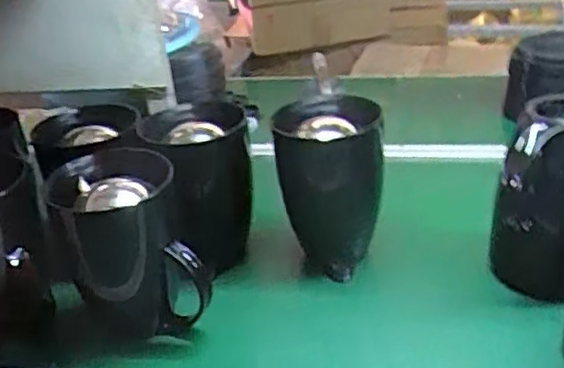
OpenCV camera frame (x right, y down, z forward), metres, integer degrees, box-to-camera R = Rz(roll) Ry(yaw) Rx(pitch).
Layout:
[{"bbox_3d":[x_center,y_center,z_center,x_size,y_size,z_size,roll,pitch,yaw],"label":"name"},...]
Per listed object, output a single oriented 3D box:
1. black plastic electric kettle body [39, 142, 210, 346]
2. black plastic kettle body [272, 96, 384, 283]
[{"bbox_3d":[-0.163,0.070,0.709,0.122,0.180,0.115,-17,30,-21],"label":"black plastic electric kettle body"},{"bbox_3d":[0.058,0.003,0.794,0.123,0.191,0.130,-6,28,0],"label":"black plastic kettle body"}]

